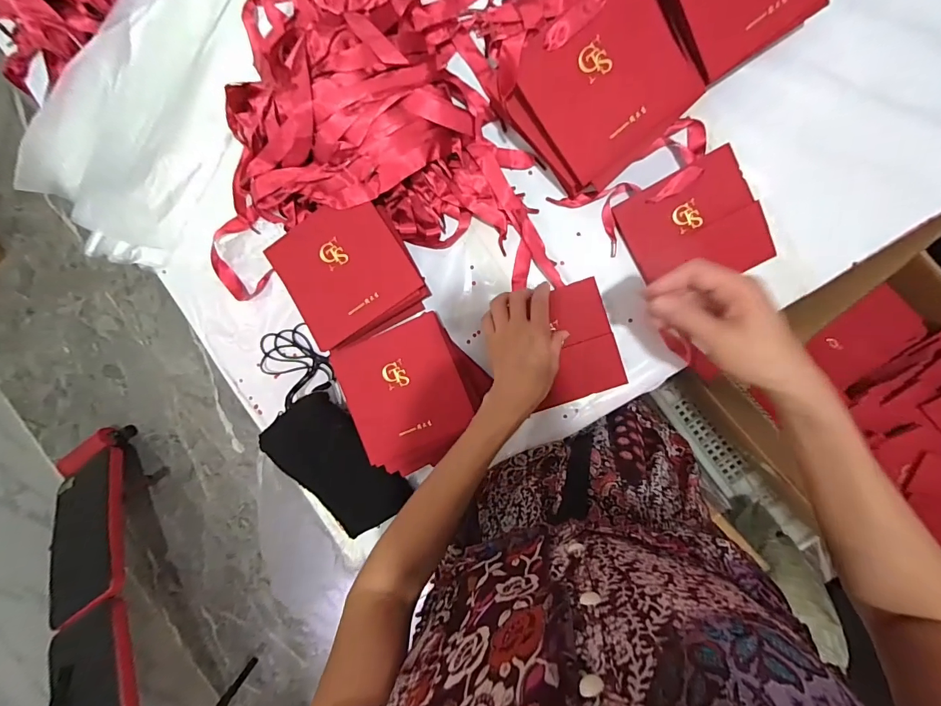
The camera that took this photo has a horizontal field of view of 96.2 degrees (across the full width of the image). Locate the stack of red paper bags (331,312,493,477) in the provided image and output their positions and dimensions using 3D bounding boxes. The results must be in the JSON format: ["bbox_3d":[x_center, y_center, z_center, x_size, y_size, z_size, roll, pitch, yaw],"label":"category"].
[{"bbox_3d":[-0.063,0.048,0.517,0.154,0.066,0.166,-23,92,9],"label":"stack of red paper bags"}]

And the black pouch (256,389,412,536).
[{"bbox_3d":[-0.174,0.152,0.566,0.102,0.017,0.201,-40,107,-9],"label":"black pouch"}]

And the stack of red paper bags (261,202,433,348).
[{"bbox_3d":[-0.143,-0.095,0.514,0.146,0.061,0.149,-26,92,9],"label":"stack of red paper bags"}]

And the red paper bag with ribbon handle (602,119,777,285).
[{"bbox_3d":[0.240,-0.160,0.484,0.153,0.014,0.175,-25,92,9],"label":"red paper bag with ribbon handle"}]

